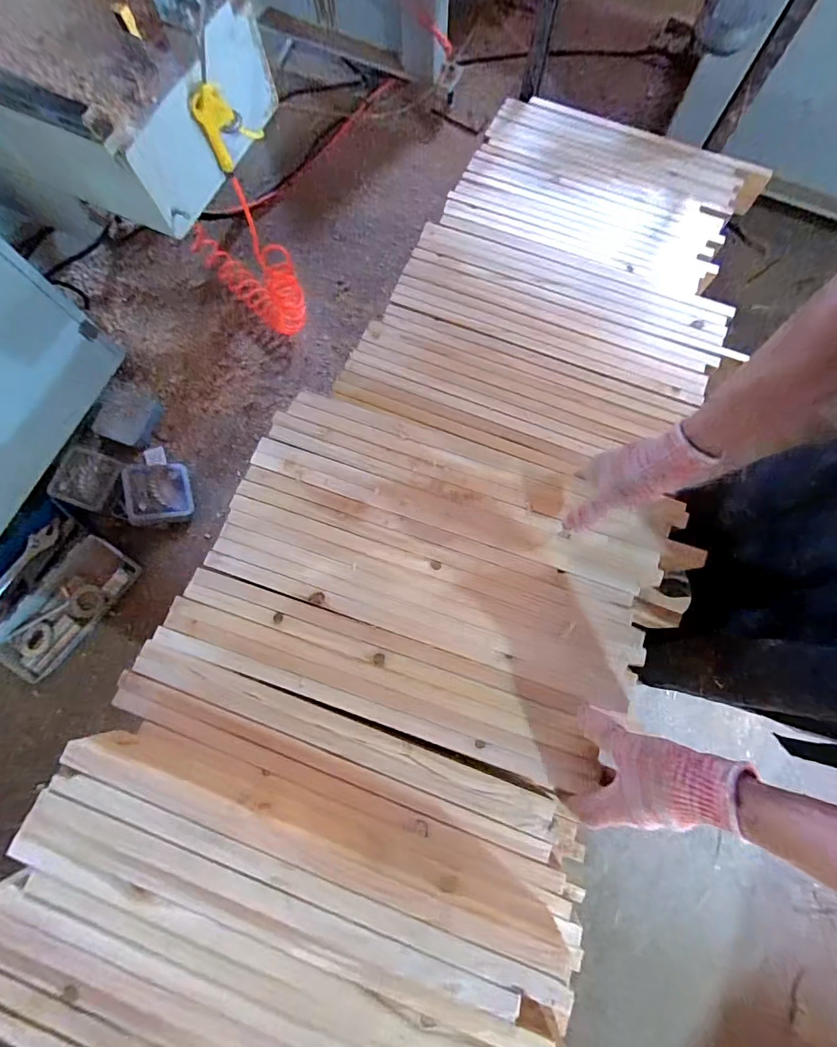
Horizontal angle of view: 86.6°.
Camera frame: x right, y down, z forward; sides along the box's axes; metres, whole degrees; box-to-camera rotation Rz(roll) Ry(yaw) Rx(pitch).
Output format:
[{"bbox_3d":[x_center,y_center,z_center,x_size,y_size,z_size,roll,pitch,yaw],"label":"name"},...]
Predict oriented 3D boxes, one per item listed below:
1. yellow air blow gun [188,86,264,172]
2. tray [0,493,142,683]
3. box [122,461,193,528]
[{"bbox_3d":[-0.314,-0.663,0.734,0.091,0.103,0.024,-35,80,-7],"label":"yellow air blow gun"},{"bbox_3d":[-0.985,0.170,1.164,0.342,0.059,0.377,37,81,8],"label":"tray"},{"bbox_3d":[-0.709,-0.081,1.214,0.161,0.059,0.167,-5,72,-28],"label":"box"}]

